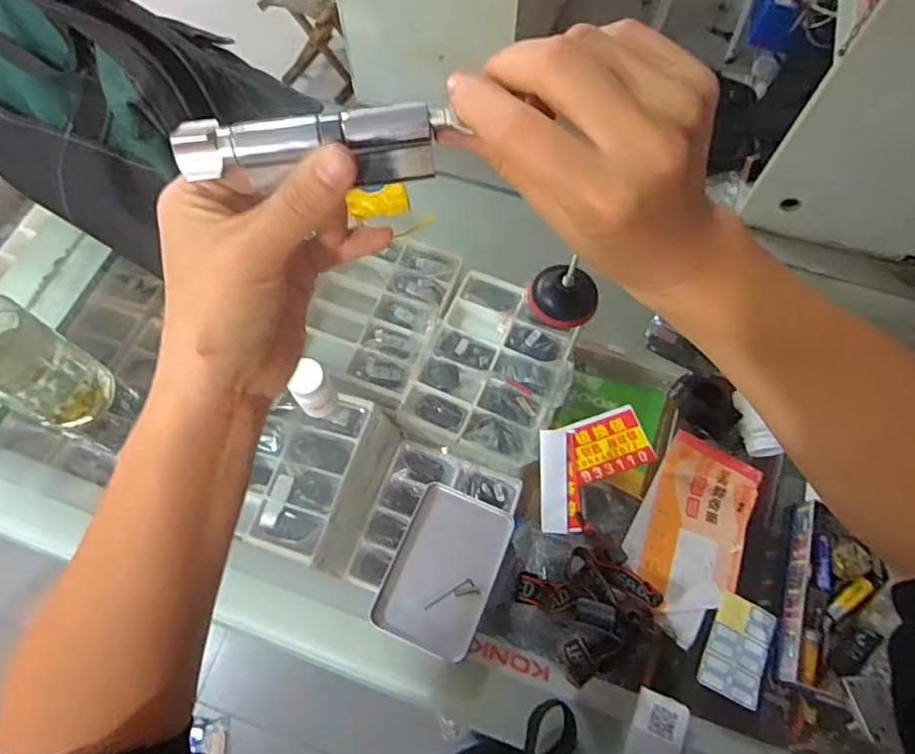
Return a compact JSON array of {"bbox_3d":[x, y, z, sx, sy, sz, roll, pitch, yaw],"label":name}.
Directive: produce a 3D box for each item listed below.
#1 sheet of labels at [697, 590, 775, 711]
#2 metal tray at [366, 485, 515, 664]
[{"bbox_3d":[0.240,0.232,0.482,0.049,0.006,0.081,24,69,10],"label":"sheet of labels"},{"bbox_3d":[-0.011,0.169,0.502,0.088,0.008,0.131,21,68,9],"label":"metal tray"}]

